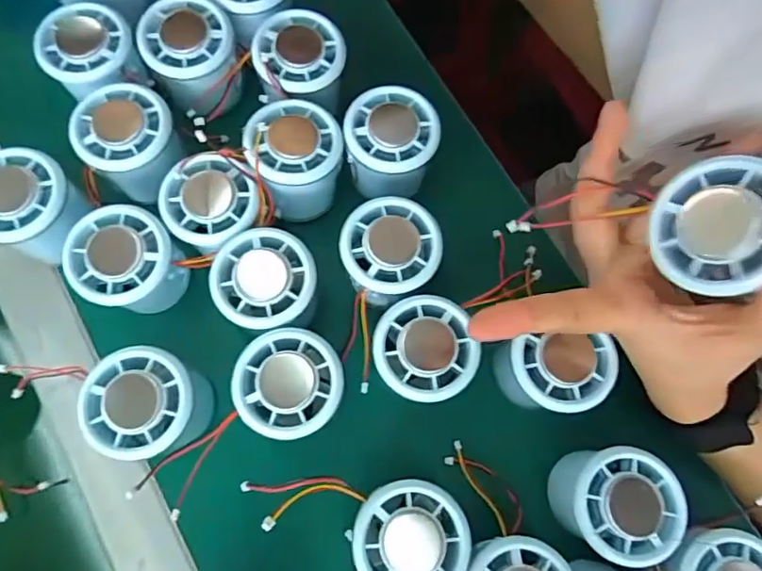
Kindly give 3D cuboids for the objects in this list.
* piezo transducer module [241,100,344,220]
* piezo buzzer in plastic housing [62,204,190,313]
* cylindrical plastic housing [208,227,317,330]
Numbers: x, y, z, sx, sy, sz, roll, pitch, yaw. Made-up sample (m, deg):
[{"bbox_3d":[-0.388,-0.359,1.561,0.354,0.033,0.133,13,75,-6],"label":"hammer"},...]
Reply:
[{"bbox_3d":[-0.052,-0.077,0.336,0.056,0.050,0.059,-3,75,-1],"label":"piezo transducer module"},{"bbox_3d":[-0.146,-0.009,0.324,0.059,0.058,0.054,43,79,10],"label":"piezo buzzer in plastic housing"},{"bbox_3d":[-0.066,0.002,0.323,0.055,0.057,0.055,0,75,-1],"label":"cylindrical plastic housing"}]

